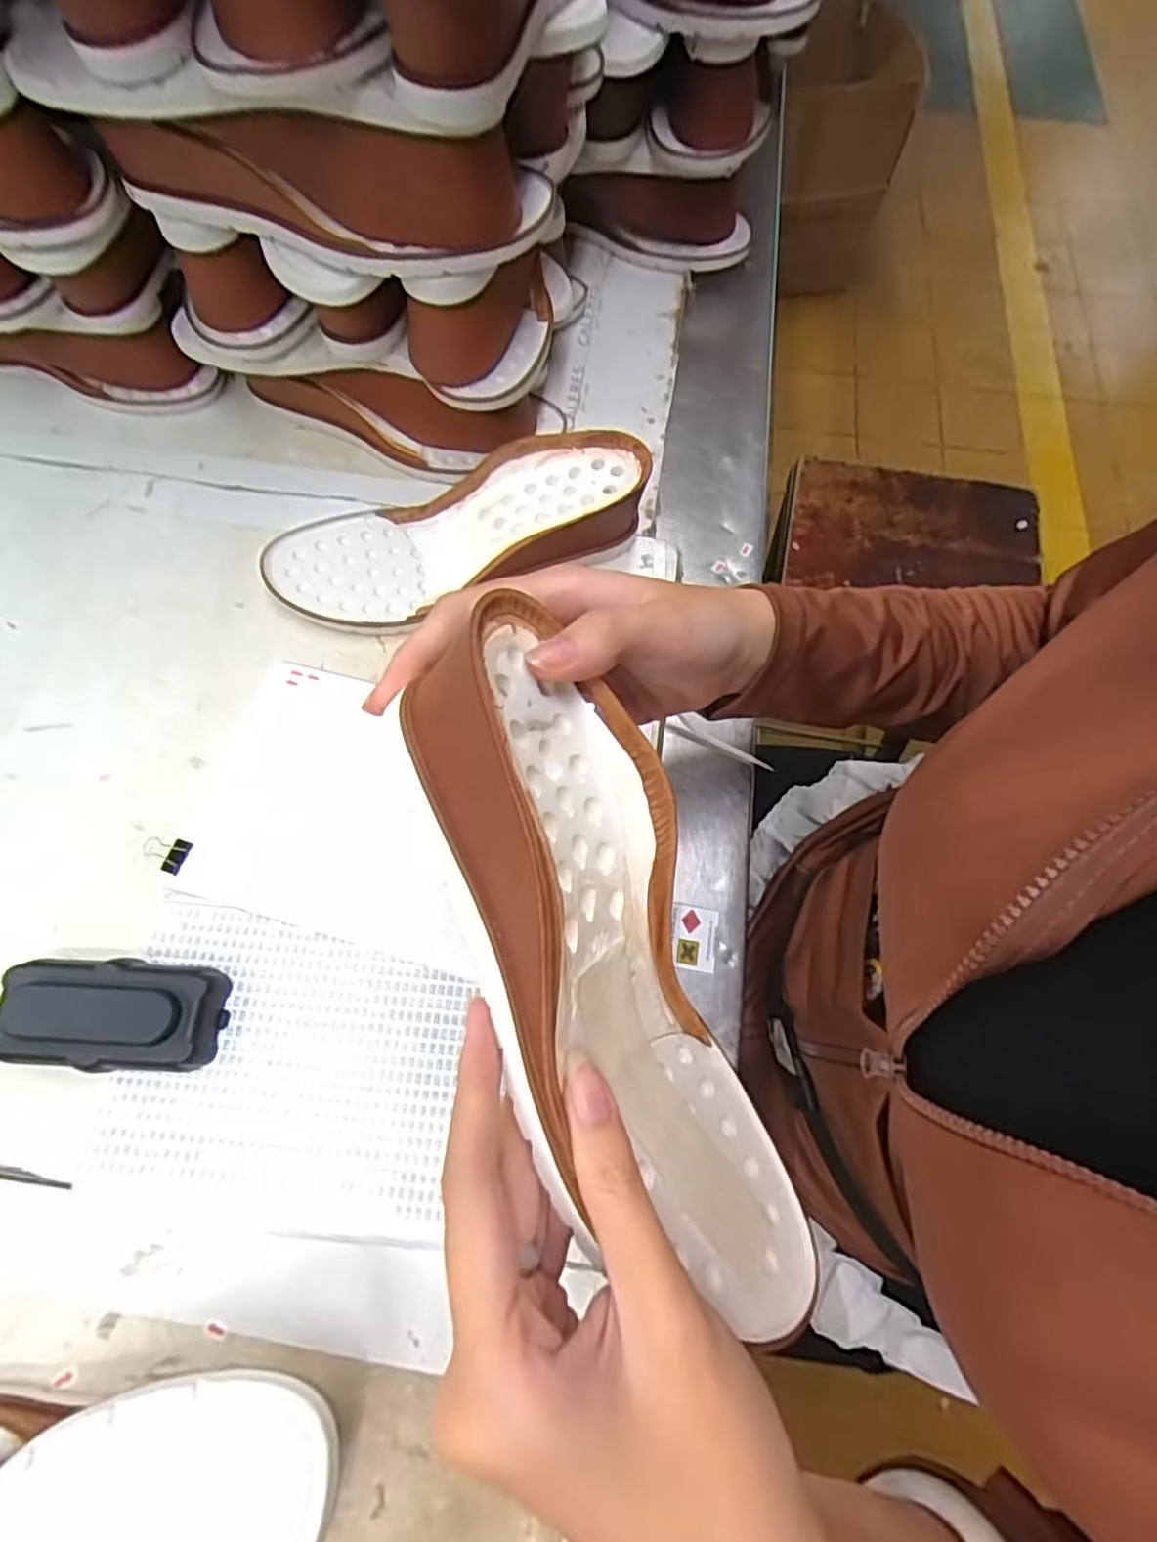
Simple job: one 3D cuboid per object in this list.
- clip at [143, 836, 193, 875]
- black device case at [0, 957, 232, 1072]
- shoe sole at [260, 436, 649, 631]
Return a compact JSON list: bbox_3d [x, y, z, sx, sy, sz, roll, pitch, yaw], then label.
[{"bbox_3d":[-0.234,0.046,0.374,0.023,0.009,0.019,19,69,5],"label":"clip"},{"bbox_3d":[-0.237,0.122,0.335,0.103,0.026,0.051,4,68,-1],"label":"black device case"},{"bbox_3d":[-0.076,-0.152,0.439,0.253,0.063,0.093,-15,69,6],"label":"shoe sole"}]

